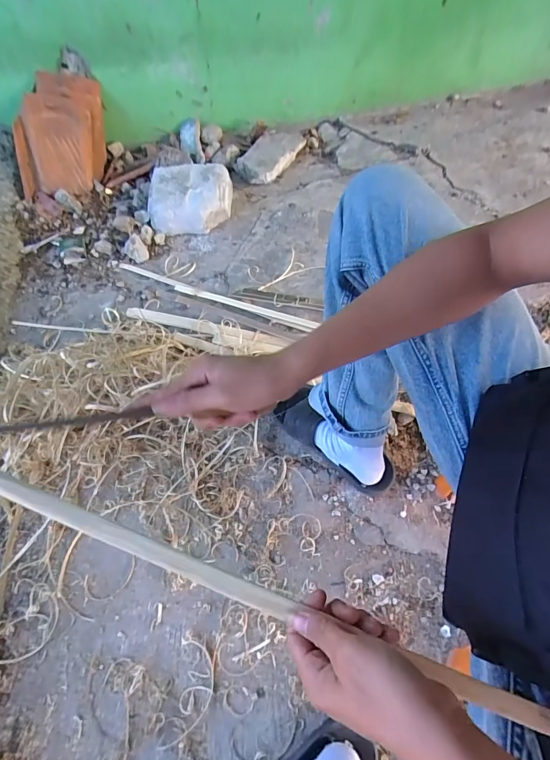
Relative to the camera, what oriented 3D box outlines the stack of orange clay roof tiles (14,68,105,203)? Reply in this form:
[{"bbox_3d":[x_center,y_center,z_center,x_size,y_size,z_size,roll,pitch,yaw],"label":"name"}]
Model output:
[{"bbox_3d":[-0.683,-0.777,1.250,0.262,0.357,0.082,-5,18,-23],"label":"stack of orange clay roof tiles"}]

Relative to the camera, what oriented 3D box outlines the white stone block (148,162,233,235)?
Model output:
[{"bbox_3d":[-0.253,-0.549,1.178,0.240,0.091,0.198,-1,59,3],"label":"white stone block"}]

